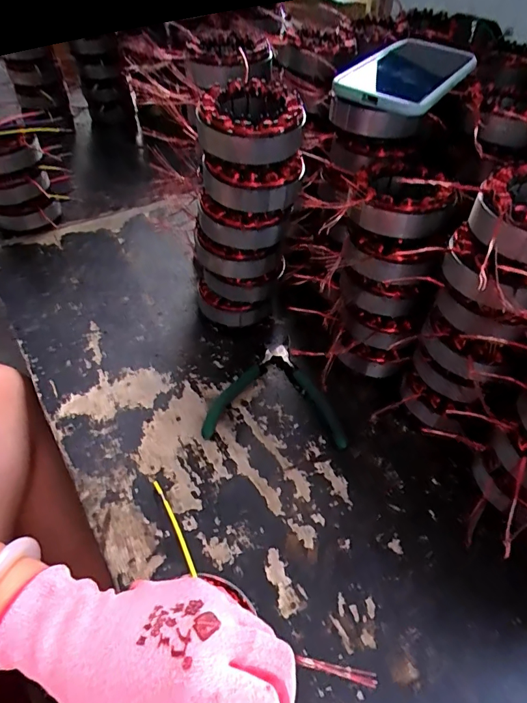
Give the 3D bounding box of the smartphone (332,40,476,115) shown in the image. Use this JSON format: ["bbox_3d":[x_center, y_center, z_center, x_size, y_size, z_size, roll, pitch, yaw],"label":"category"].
[{"bbox_3d":[0.139,-0.262,0.399,0.082,0.012,0.183,27,54,20],"label":"smartphone"}]

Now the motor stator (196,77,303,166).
[{"bbox_3d":[-0.011,-0.194,0.362,0.082,0.037,0.089,-2,49,-3],"label":"motor stator"}]

